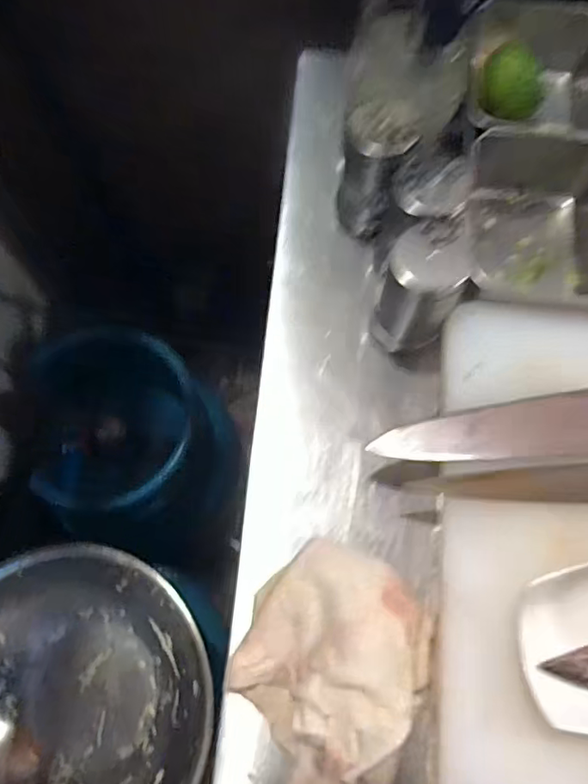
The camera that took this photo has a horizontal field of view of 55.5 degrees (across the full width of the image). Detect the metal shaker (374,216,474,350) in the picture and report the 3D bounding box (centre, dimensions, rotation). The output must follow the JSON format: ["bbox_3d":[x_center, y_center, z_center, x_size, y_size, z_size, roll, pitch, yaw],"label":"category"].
[{"bbox_3d":[0.087,-0.068,0.382,0.049,0.093,0.058,23,72,9],"label":"metal shaker"}]

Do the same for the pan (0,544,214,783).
[{"bbox_3d":[-0.220,0.308,0.541,0.264,0.089,0.290,0,70,1],"label":"pan"}]

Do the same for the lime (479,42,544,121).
[{"bbox_3d":[0.176,-0.247,0.448,0.052,0.040,0.045,19,72,8],"label":"lime"}]

